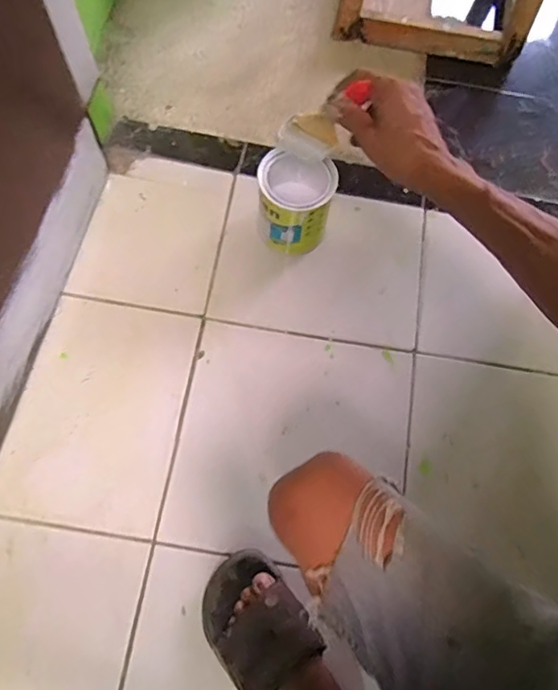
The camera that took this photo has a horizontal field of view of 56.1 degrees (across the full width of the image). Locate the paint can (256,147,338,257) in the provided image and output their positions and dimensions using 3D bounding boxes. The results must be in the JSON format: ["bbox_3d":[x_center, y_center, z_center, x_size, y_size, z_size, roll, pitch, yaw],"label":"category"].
[{"bbox_3d":[0.021,-0.203,0.749,0.102,0.131,0.104,1,71,-3],"label":"paint can"}]

